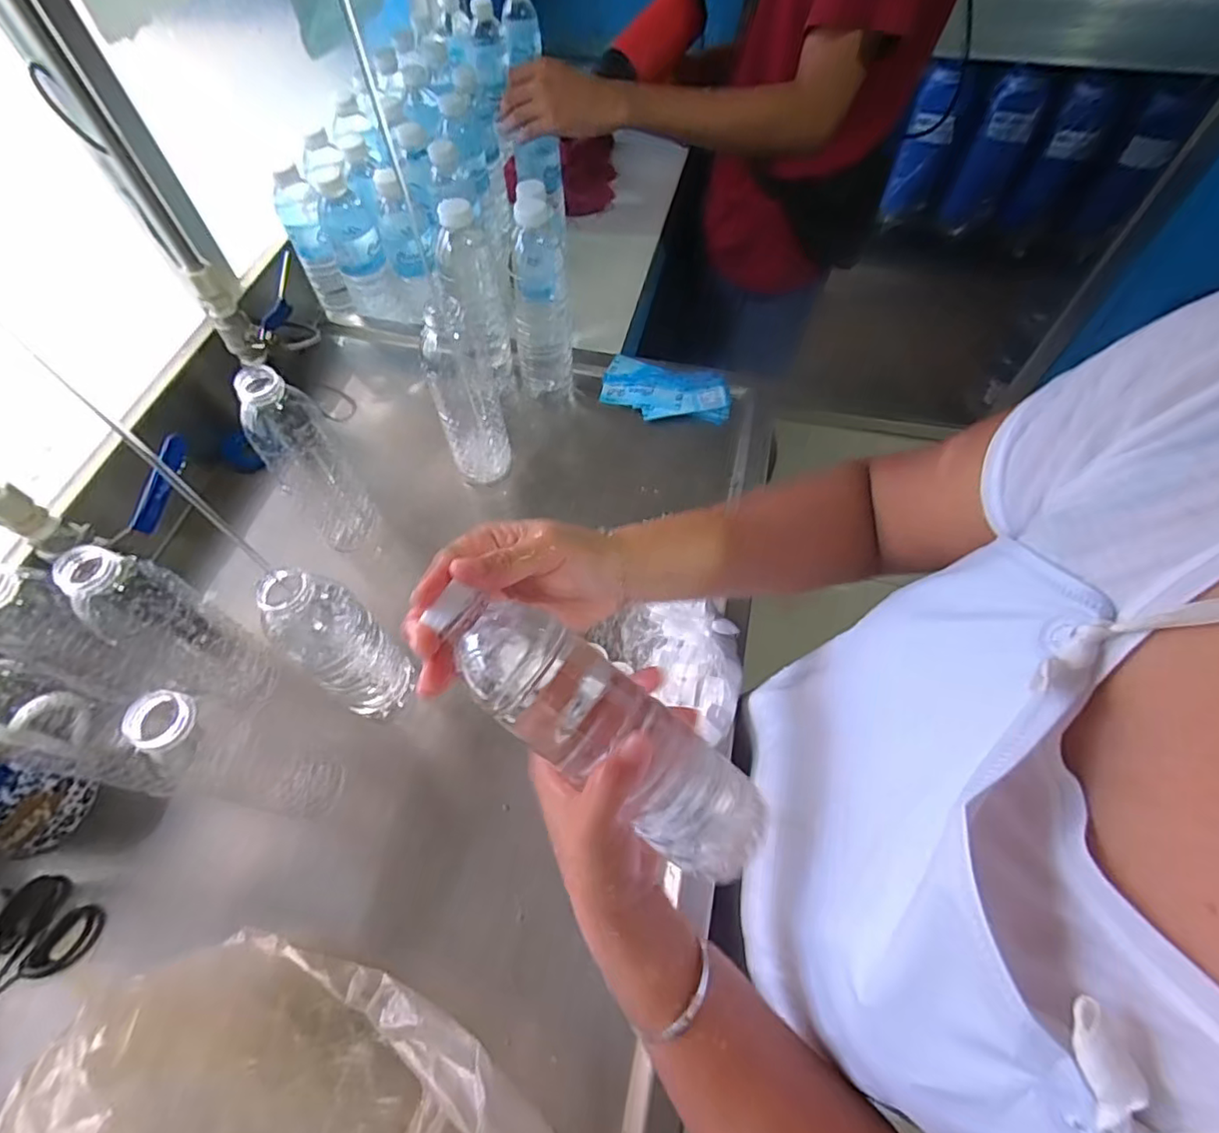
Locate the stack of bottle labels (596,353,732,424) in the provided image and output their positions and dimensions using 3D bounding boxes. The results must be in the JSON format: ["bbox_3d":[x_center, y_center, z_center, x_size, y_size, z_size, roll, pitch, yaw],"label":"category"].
[{"bbox_3d":[0.067,-0.210,0.704,0.153,0.009,0.088,16,62,9],"label":"stack of bottle labels"}]

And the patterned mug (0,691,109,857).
[{"bbox_3d":[-0.464,0.157,0.448,0.097,0.097,0.106,0,61,1],"label":"patterned mug"}]

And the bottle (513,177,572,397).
[{"bbox_3d":[-0.073,-0.274,0.635,0.060,0.217,0.061,-4,61,-2],"label":"bottle"}]

